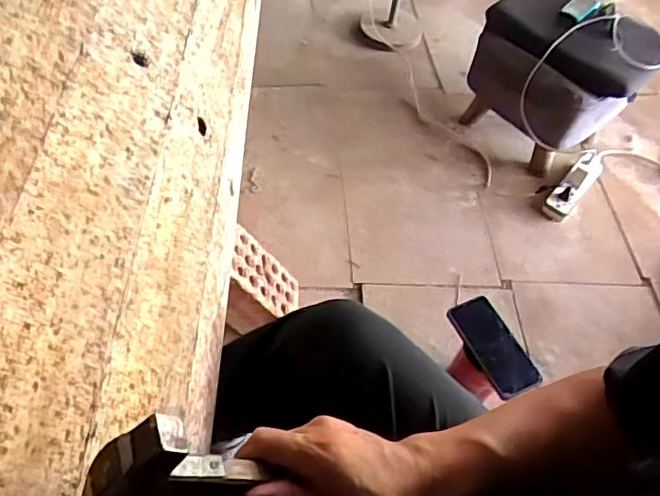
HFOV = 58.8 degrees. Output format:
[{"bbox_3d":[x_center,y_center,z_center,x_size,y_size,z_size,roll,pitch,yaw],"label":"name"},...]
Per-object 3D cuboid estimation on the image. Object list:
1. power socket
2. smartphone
[{"bbox_3d":[0.552,-0.145,1.309,0.056,0.066,0.208,34,59,20],"label":"power socket"},{"bbox_3d":[0.255,0.149,0.913,0.080,0.016,0.159,-20,58,-17],"label":"smartphone"}]

